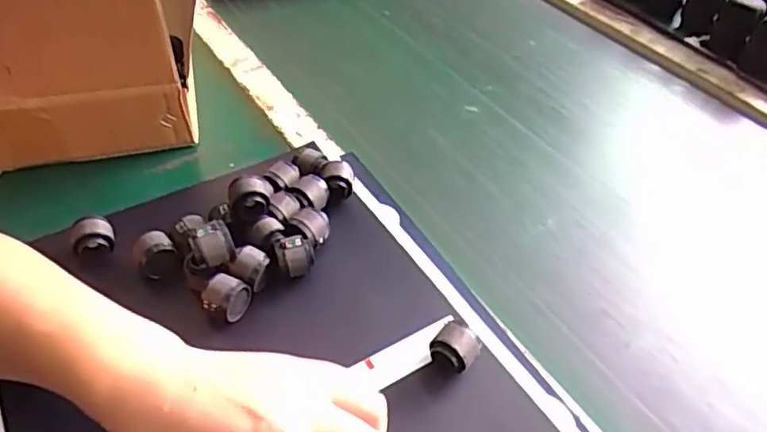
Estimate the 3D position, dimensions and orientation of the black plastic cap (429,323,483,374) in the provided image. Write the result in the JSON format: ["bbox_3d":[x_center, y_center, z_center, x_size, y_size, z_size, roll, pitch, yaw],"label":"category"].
[{"bbox_3d":[0.049,0.088,0.398,0.025,0.032,0.025,28,50,25],"label":"black plastic cap"}]

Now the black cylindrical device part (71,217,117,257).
[{"bbox_3d":[-0.219,0.016,0.452,0.029,0.025,0.018,-12,45,-14],"label":"black cylindrical device part"}]

